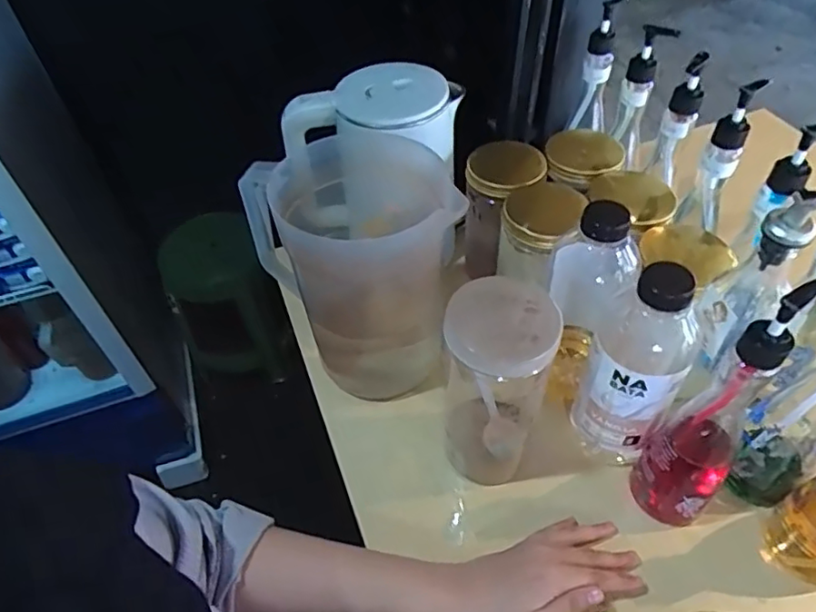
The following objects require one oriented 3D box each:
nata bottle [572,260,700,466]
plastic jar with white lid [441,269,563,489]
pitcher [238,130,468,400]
[{"bbox_3d":[0.200,0.063,0.522,0.080,0.230,0.062,20,53,19],"label":"nata bottle"},{"bbox_3d":[0.079,0.080,0.533,0.083,0.216,0.080,4,49,6],"label":"plastic jar with white lid"},{"bbox_3d":[-0.059,-0.044,0.618,0.196,0.242,0.141,17,52,17],"label":"pitcher"}]

